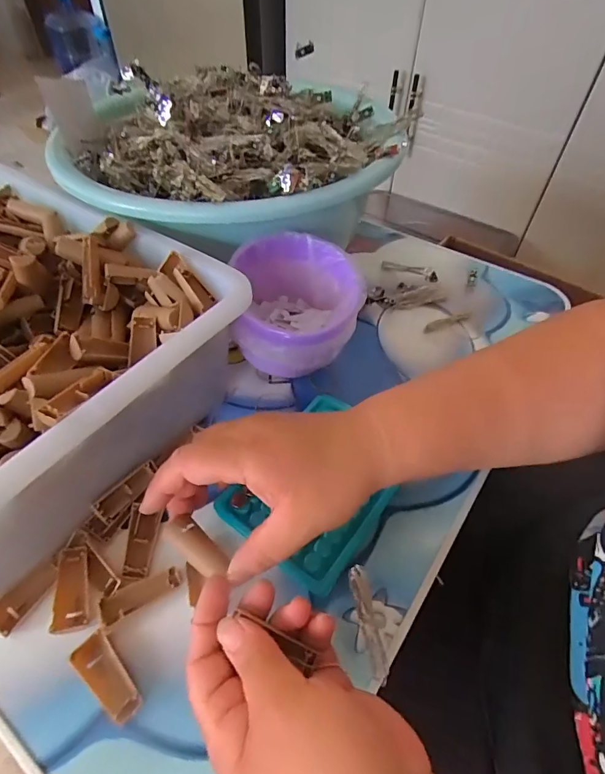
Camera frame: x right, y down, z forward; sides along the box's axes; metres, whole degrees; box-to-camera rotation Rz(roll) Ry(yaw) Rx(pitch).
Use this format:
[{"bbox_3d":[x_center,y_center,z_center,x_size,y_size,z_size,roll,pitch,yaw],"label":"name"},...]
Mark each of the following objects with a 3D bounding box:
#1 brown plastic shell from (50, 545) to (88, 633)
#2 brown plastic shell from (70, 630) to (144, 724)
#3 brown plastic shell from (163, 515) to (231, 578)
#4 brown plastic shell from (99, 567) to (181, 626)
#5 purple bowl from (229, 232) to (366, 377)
[{"bbox_3d":[-0.149,0.128,0.279,0.018,0.006,0.050,-11,52,-11],"label":"brown plastic shell"},{"bbox_3d":[-0.113,0.168,0.251,0.019,0.009,0.051,-37,60,-27],"label":"brown plastic shell"},{"bbox_3d":[-0.063,0.096,0.262,0.045,0.007,0.018,36,58,16],"label":"brown plastic shell"},{"bbox_3d":[-0.104,0.134,0.280,0.050,0.004,0.016,-18,53,-16],"label":"brown plastic shell"},{"bbox_3d":[-0.006,-0.064,0.384,0.106,0.098,0.109,1,50,-1],"label":"purple bowl"}]

